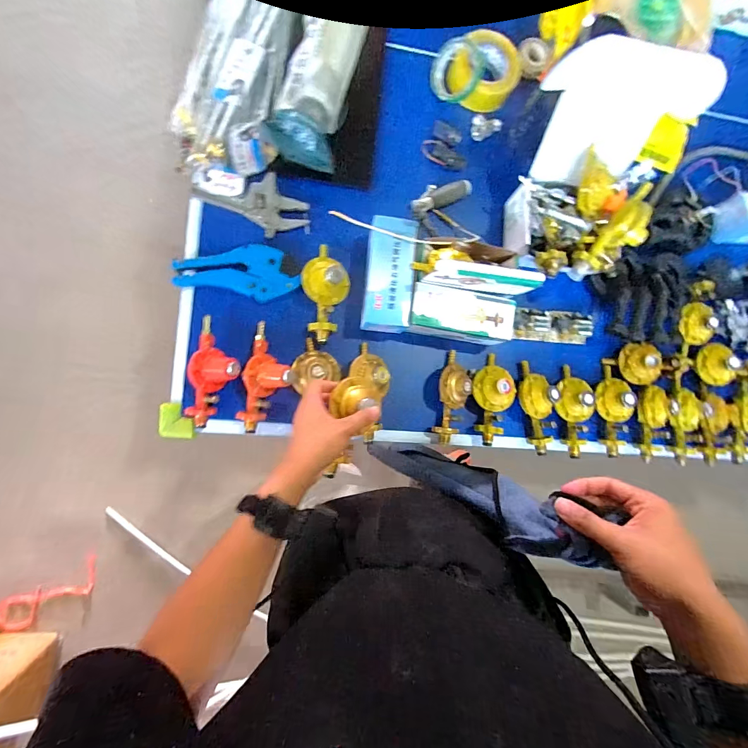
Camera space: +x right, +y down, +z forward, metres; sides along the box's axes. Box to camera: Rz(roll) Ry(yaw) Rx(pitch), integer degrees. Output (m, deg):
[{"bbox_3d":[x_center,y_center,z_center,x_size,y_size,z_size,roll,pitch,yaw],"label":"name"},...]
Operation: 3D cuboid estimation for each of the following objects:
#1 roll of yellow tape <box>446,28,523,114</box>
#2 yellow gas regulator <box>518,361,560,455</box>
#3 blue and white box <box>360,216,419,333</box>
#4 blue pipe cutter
[{"bbox_3d":[0.215,-0.581,0.703,0.121,0.047,0.125,1,86,-8],"label":"roll of yellow tape"},{"bbox_3d":[0.309,0.062,0.676,0.070,0.053,0.173,-15,89,-9],"label":"yellow gas regulator"},{"bbox_3d":[0.025,-0.170,0.636,0.079,0.051,0.194,4,86,-8],"label":"blue and white box"},{"bbox_3d":[-0.230,-0.179,0.632,0.198,0.017,0.091,5,86,-8],"label":"blue pipe cutter"}]

